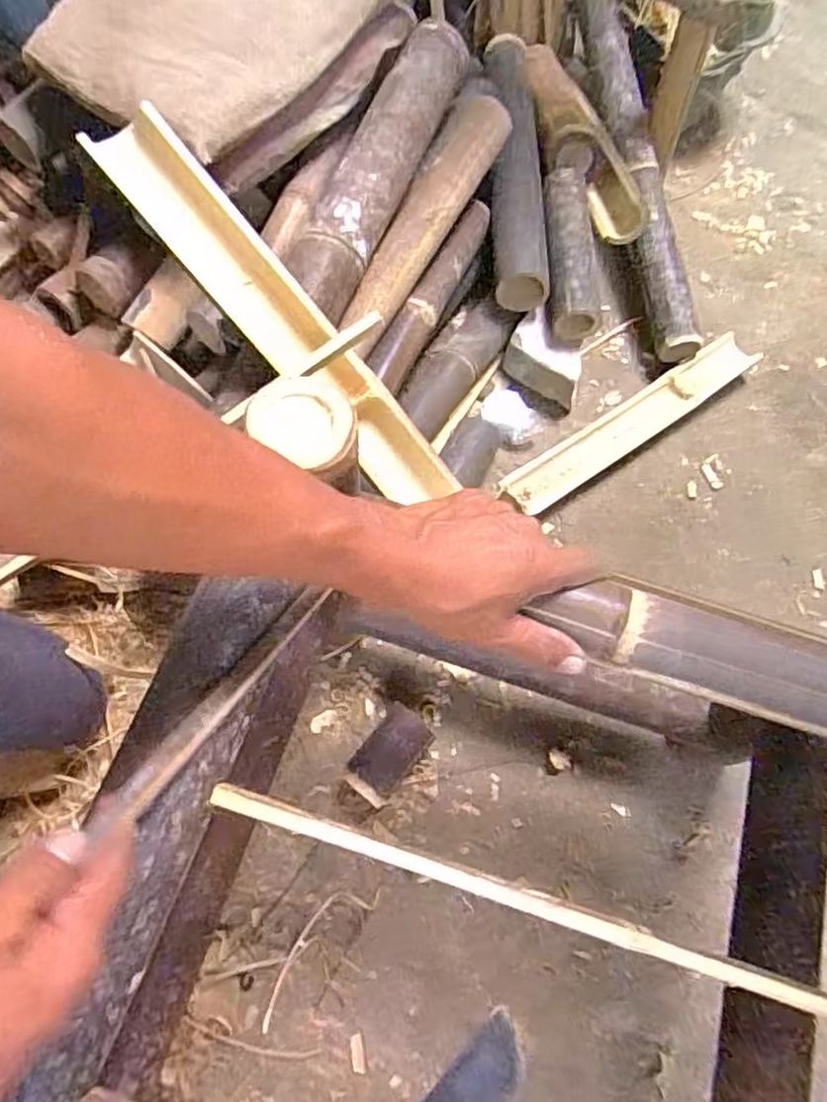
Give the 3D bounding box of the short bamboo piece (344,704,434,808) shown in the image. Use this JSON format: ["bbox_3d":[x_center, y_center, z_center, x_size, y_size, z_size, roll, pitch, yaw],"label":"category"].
[{"bbox_3d":[-0.027,0.226,0.746,0.058,0.055,0.100,37,71,12],"label":"short bamboo piece"}]

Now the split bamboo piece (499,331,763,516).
[{"bbox_3d":[0.313,-0.186,0.931,0.413,0.035,0.069,-32,73,-14],"label":"split bamboo piece"}]

